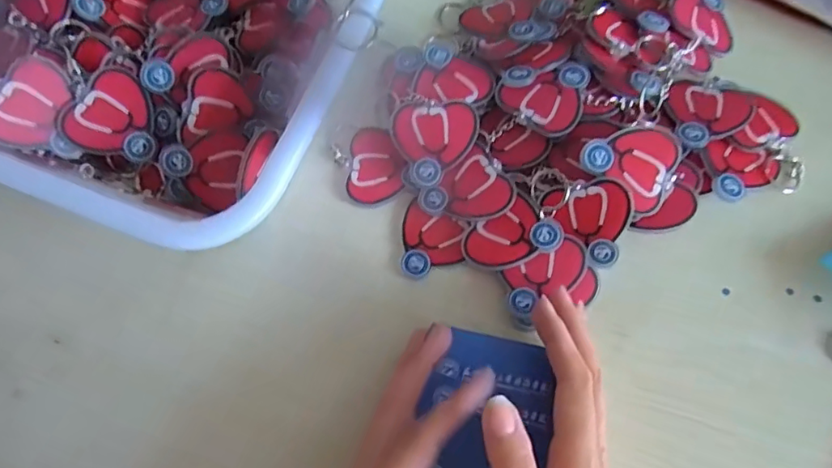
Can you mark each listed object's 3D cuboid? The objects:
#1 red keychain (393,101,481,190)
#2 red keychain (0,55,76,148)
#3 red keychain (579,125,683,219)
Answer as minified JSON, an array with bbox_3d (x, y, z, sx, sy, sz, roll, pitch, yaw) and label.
[{"bbox_3d":[0.012,-0.056,0.339,0.051,0.004,0.052,0,87,6],"label":"red keychain"},{"bbox_3d":[-0.219,-0.074,0.311,0.036,0.004,0.051,27,87,-35],"label":"red keychain"},{"bbox_3d":[0.130,-0.042,0.319,0.048,0.010,0.052,-42,88,-4],"label":"red keychain"}]

